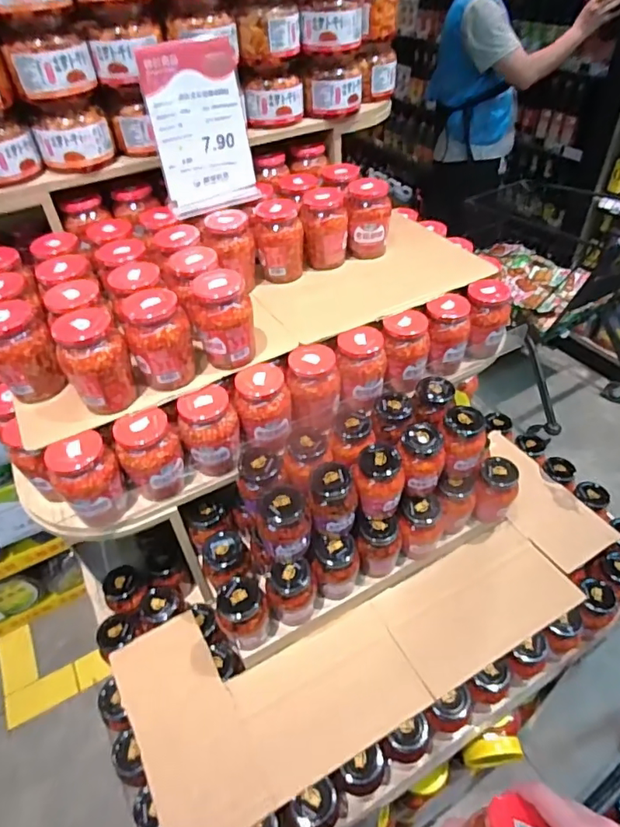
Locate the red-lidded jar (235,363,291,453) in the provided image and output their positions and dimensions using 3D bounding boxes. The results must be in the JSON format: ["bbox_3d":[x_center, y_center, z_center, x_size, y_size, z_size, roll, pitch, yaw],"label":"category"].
[{"bbox_3d":[-0.066,-0.006,0.738,0.075,0.116,0.067,-2,45,2],"label":"red-lidded jar"}]

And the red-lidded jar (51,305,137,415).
[{"bbox_3d":[-0.268,-0.065,0.640,0.073,0.121,0.069,-2,45,2],"label":"red-lidded jar"}]

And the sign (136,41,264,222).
[{"bbox_3d":[-0.162,-0.423,0.774,0.146,0.217,0.035,-21,47,-15],"label":"sign"}]

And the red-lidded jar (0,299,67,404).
[{"bbox_3d":[-0.374,-0.079,0.666,0.073,0.116,0.082,-30,50,-23],"label":"red-lidded jar"}]

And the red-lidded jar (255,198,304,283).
[{"bbox_3d":[-0.048,-0.290,0.856,0.073,0.114,0.079,-2,45,2],"label":"red-lidded jar"}]

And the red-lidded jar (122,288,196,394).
[{"bbox_3d":[-0.192,-0.094,0.666,0.075,0.117,0.066,-18,46,-13],"label":"red-lidded jar"}]

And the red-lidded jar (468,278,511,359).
[{"bbox_3d":[0.298,-0.158,0.869,0.076,0.112,0.078,12,47,16],"label":"red-lidded jar"}]

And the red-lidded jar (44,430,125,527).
[{"bbox_3d":[-0.284,0.090,0.667,0.075,0.129,0.066,-34,52,-26],"label":"red-lidded jar"}]

